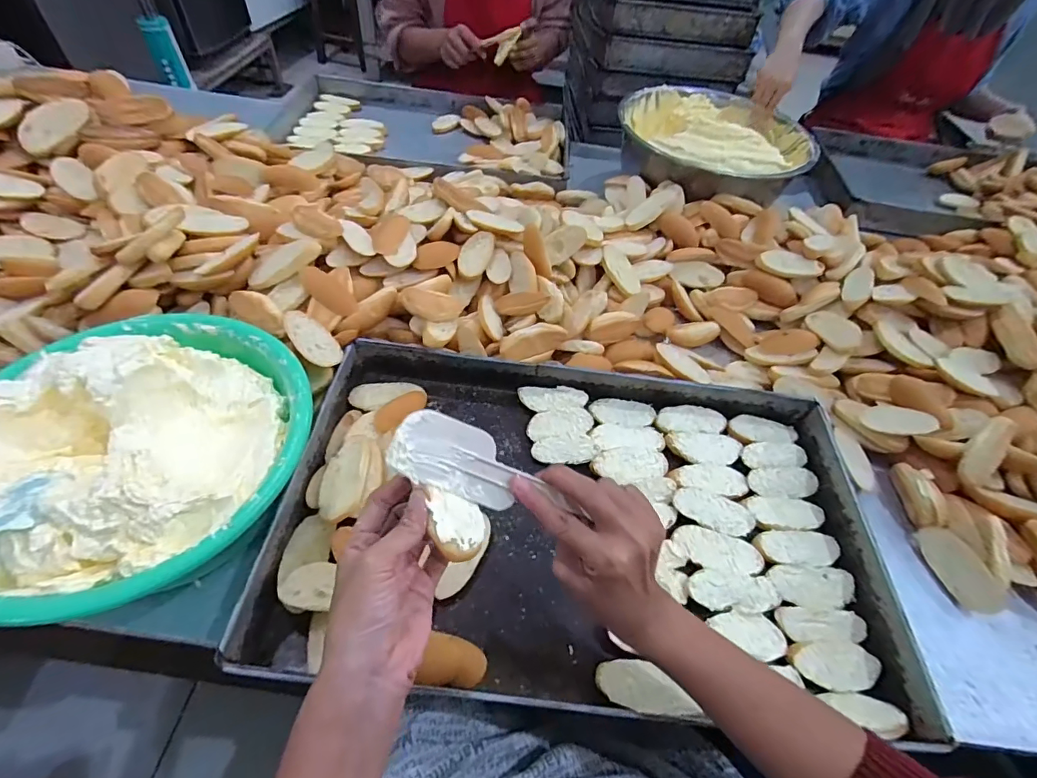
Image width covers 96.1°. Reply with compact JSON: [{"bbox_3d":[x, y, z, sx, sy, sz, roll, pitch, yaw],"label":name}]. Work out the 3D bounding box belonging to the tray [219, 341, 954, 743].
[{"bbox_3d":[0.072,0.134,0.510,0.609,0.062,0.358,8,51,0],"label":"tray"}]

